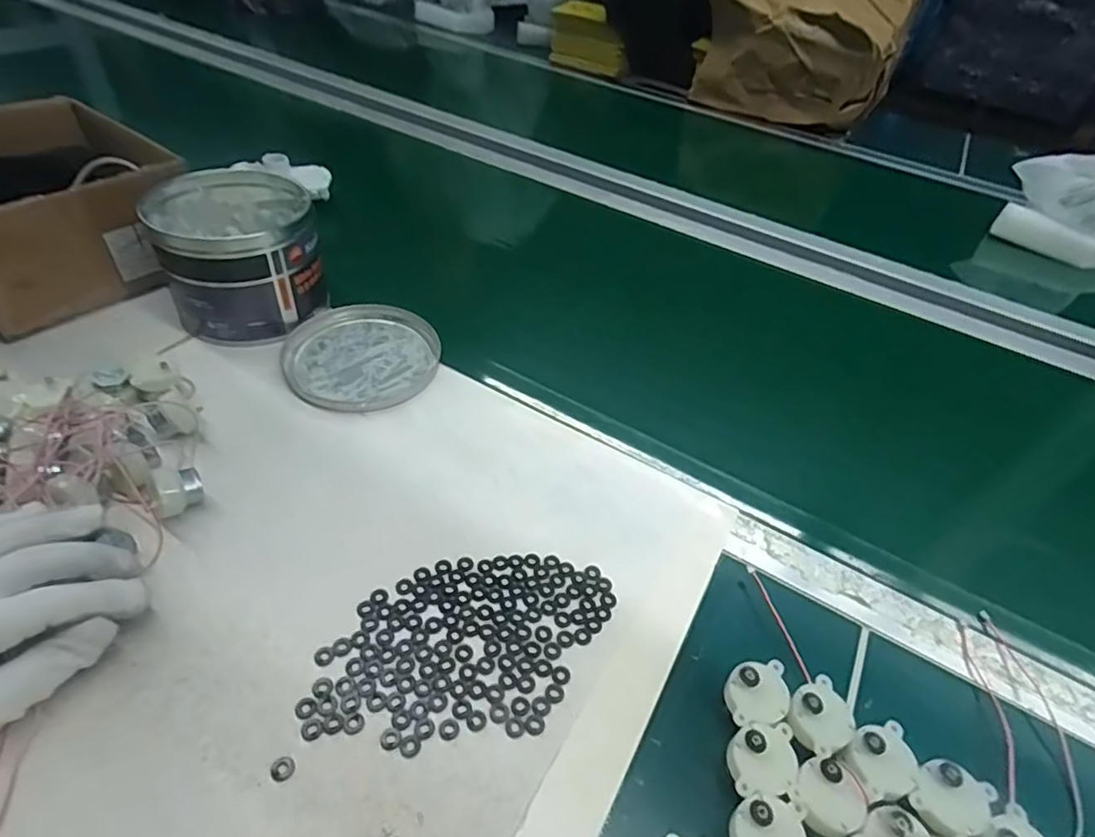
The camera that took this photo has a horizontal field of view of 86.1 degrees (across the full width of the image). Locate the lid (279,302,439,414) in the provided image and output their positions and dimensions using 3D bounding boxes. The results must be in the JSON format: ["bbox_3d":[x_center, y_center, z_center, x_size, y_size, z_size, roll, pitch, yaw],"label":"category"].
[{"bbox_3d":[-0.162,-0.056,0.518,0.128,0.012,0.132,4,45,-4],"label":"lid"}]

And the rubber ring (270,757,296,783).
[{"bbox_3d":[-0.131,0.172,0.288,0.011,0.004,0.011,4,45,-4],"label":"rubber ring"}]

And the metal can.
[{"bbox_3d":[-0.273,-0.145,0.526,0.126,0.104,0.133,-17,50,-24],"label":"metal can"}]

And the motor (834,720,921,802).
[{"bbox_3d":[0.171,0.182,0.306,0.043,0.033,0.031,-20,51,-25],"label":"motor"}]

